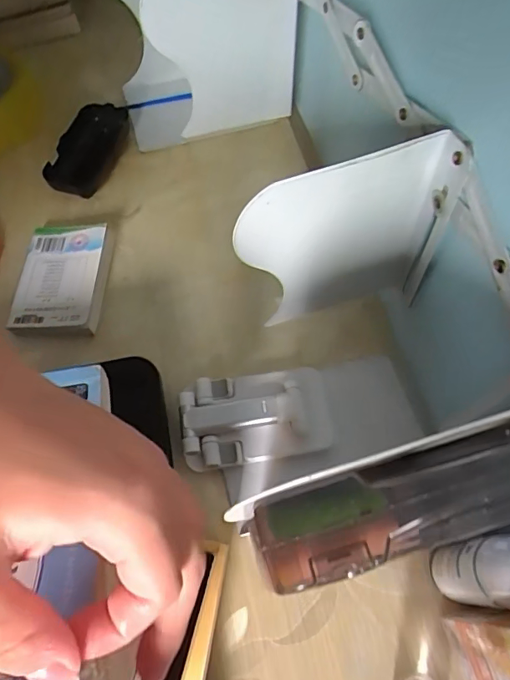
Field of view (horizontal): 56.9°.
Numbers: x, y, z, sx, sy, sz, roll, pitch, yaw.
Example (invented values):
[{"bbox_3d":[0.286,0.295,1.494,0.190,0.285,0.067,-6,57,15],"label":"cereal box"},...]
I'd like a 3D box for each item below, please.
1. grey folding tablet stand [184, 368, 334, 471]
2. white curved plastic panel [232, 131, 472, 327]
[{"bbox_3d":[0.000,0.056,0.344,0.102,0.026,0.067,-8,64,-2],"label":"grey folding tablet stand"},{"bbox_3d":[0.052,-0.050,0.314,0.122,0.174,0.025,-10,64,-3],"label":"white curved plastic panel"}]

